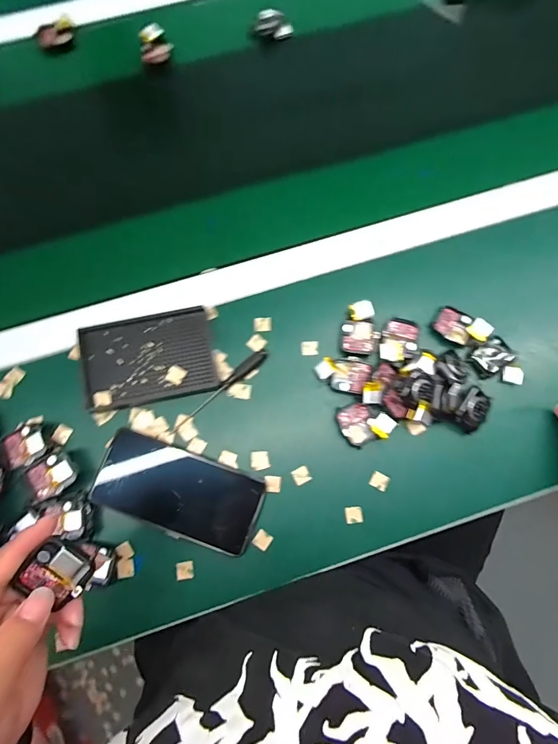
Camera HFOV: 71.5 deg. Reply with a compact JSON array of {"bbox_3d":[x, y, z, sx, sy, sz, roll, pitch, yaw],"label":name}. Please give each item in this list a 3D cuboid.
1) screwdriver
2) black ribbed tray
[{"bbox_3d":[-0.064,0.019,0.413,0.128,0.009,0.013,-39,81,-9],"label":"screwdriver"},{"bbox_3d":[-0.138,-0.015,0.415,0.134,0.020,0.090,-12,78,-4],"label":"black ribbed tray"}]

